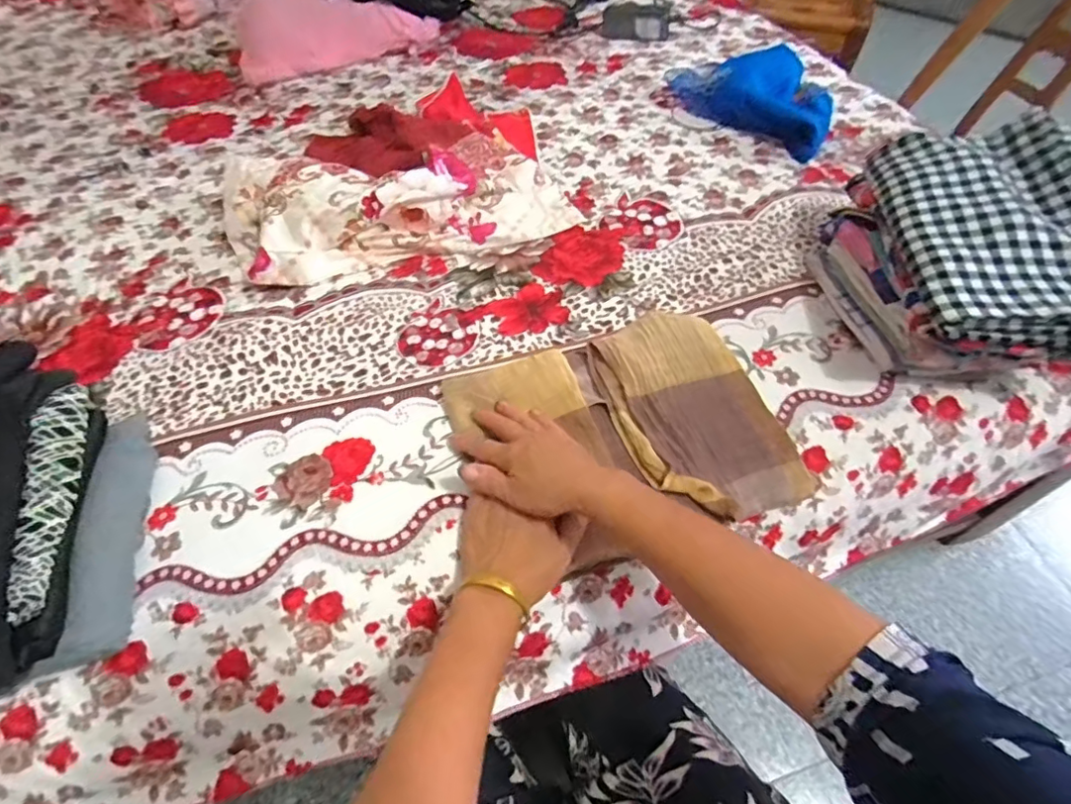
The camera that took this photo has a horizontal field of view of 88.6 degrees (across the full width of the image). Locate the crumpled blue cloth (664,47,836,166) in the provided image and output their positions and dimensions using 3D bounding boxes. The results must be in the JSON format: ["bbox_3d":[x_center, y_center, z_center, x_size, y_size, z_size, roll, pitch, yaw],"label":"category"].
[{"bbox_3d":[0.369,-0.512,0.896,0.196,0.055,0.295,-37,62,-22],"label":"crumpled blue cloth"}]

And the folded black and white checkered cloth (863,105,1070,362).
[{"bbox_3d":[0.432,-0.169,0.515,0.166,0.066,0.279,6,56,6],"label":"folded black and white checkered cloth"}]

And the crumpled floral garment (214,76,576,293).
[{"bbox_3d":[-0.200,-0.341,0.761,0.438,0.080,0.411,-15,56,-10],"label":"crumpled floral garment"}]

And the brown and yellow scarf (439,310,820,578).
[{"bbox_3d":[0.083,0.024,0.501,0.266,0.024,0.230,-22,57,-14],"label":"brown and yellow scarf"}]

